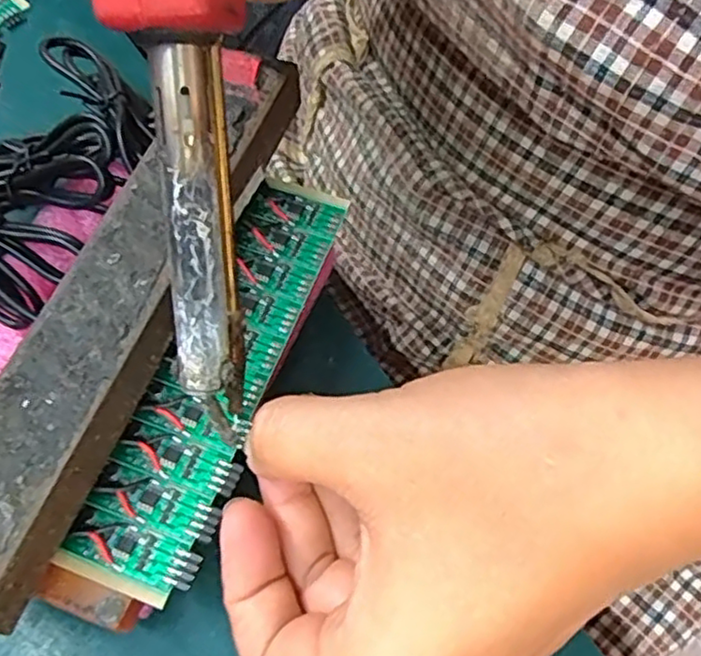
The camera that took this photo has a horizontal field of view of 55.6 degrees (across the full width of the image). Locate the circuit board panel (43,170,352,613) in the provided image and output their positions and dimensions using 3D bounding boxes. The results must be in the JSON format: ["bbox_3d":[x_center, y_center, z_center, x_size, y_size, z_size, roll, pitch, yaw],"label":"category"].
[{"bbox_3d":[-0.041,0.010,0.207,0.033,0.005,0.139,18,65,8],"label":"circuit board panel"}]

